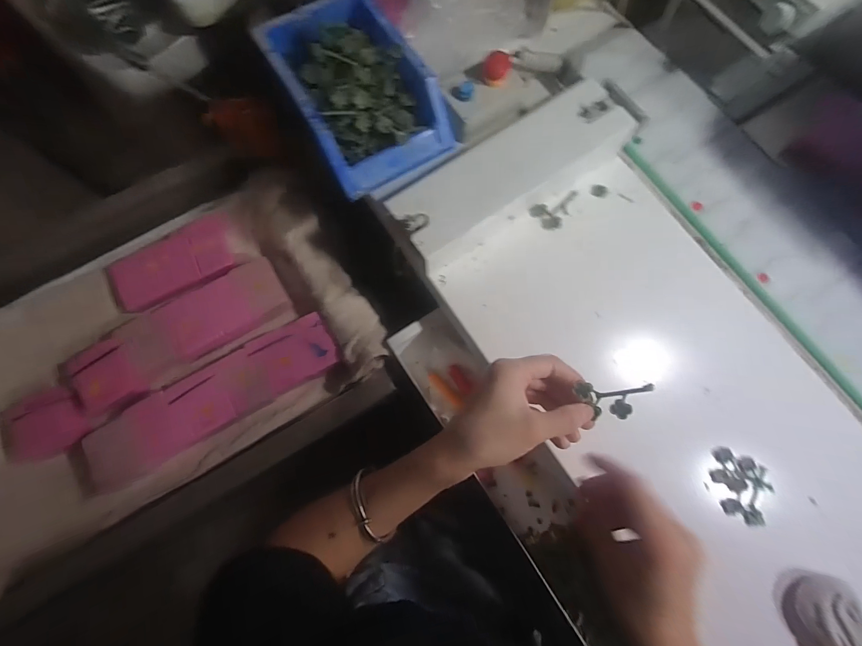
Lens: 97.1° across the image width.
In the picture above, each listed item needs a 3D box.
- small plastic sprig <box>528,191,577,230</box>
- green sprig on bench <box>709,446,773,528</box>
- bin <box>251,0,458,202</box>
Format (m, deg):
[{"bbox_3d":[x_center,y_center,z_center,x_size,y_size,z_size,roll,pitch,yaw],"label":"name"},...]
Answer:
[{"bbox_3d":[0.137,-0.119,0.406,0.057,0.009,0.032,-24,78,-6],"label":"small plastic sprig"},{"bbox_3d":[0.273,0.144,0.336,0.050,0.016,0.053,23,77,5],"label":"green sprig on bench"},{"bbox_3d":[-0.073,-0.233,0.375,0.125,0.061,0.186,-31,78,-7],"label":"bin"}]

